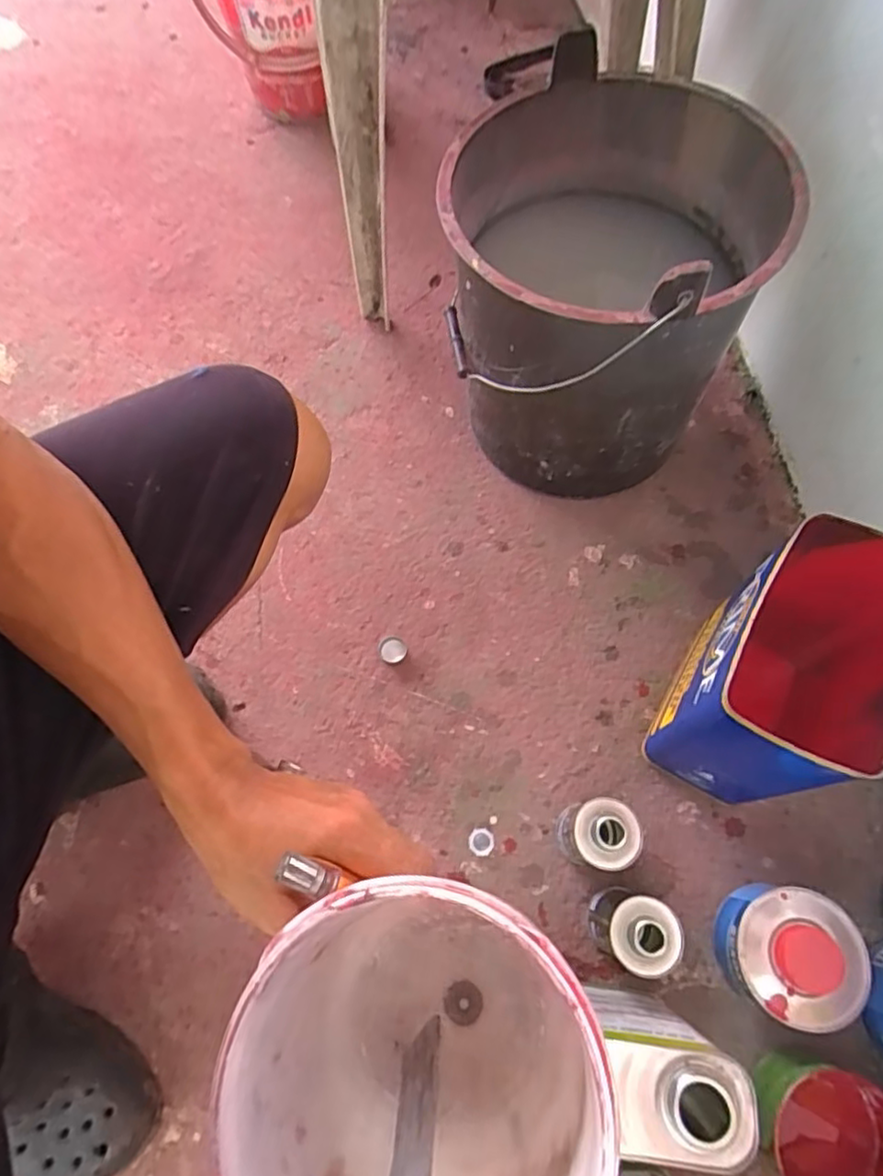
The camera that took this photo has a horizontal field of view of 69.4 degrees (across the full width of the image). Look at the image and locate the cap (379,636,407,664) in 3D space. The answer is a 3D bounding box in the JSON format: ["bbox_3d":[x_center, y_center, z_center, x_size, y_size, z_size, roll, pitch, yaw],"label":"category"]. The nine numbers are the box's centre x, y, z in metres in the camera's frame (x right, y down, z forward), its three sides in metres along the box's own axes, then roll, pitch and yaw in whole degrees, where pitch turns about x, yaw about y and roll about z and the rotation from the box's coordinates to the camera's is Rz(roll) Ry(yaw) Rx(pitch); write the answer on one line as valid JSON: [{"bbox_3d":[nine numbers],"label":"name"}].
[{"bbox_3d":[-0.052,0.067,0.680,0.028,0.008,0.030,-1,68,3],"label":"cap"}]

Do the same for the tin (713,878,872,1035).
[{"bbox_3d":[0.288,0.302,0.529,0.096,0.073,0.096,-1,68,3],"label":"tin"}]

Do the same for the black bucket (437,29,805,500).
[{"bbox_3d":[0.152,-0.290,0.646,0.279,0.306,0.313,-2,67,1],"label":"black bucket"}]

